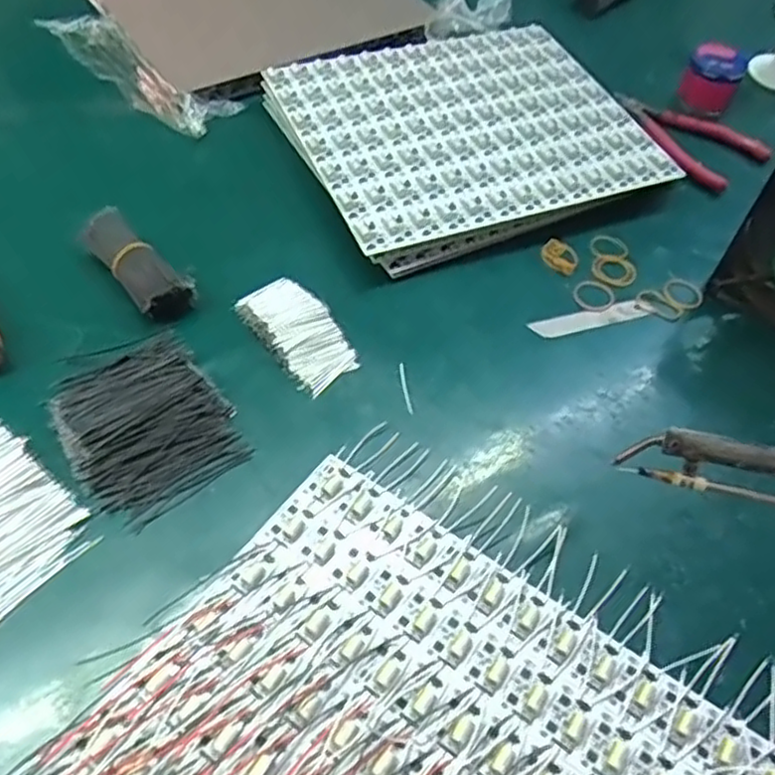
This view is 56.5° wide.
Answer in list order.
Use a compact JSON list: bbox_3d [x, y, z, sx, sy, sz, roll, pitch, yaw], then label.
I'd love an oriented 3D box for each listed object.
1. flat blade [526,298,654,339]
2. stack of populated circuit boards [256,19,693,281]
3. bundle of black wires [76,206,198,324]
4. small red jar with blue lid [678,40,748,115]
[{"bbox_3d":[0.153,-0.051,0.544,0.093,0.004,0.018,-12,59,-9],"label":"flat blade"},{"bbox_3d":[0.066,-0.228,0.639,0.299,0.043,0.259,-16,61,-19],"label":"stack of populated circuit boards"},{"bbox_3d":[-0.177,-0.088,0.517,0.039,0.035,0.093,-34,69,-27],"label":"bundle of black wires"},{"bbox_3d":[0.318,-0.306,0.702,0.052,0.060,0.049,5,57,-7],"label":"small red jar with blue lid"}]

